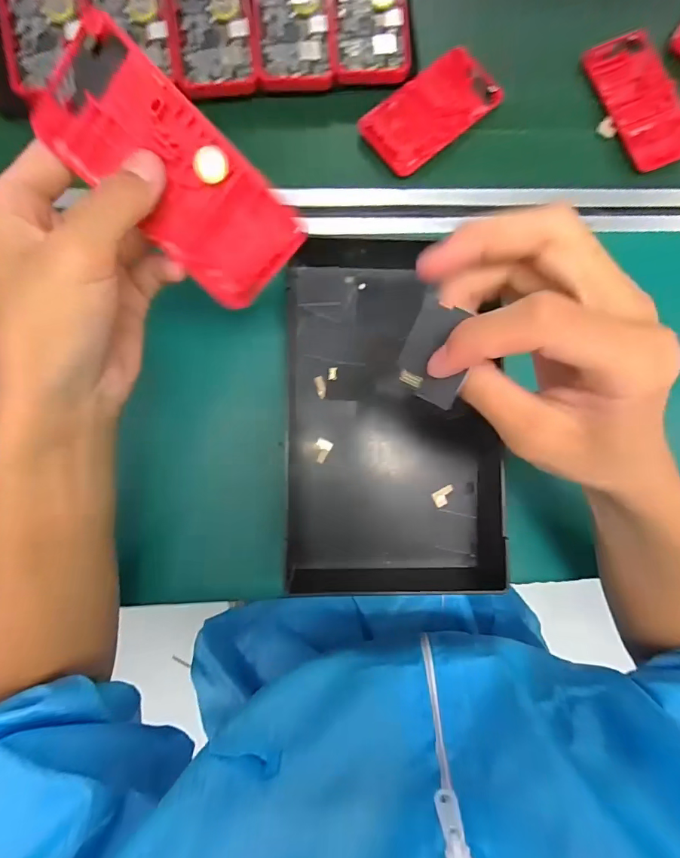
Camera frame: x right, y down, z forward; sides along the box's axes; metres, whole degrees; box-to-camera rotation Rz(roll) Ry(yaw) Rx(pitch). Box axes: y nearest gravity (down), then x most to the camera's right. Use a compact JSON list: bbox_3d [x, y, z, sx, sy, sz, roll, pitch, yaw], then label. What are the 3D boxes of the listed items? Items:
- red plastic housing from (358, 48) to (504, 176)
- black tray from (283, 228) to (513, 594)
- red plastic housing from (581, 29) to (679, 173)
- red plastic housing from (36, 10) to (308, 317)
[{"bbox_3d":[0.078,-0.272,0.366,0.121,0.014,0.061,-40,90,-3],"label":"red plastic housing"},{"bbox_3d":[0.045,-0.008,0.351,0.174,0.025,0.282,-1,88,-2],"label":"black tray"},{"bbox_3d":[0.265,-0.289,0.377,0.064,0.010,0.120,-27,89,-3],"label":"red plastic housing"},{"bbox_3d":[-0.079,-0.120,0.211,0.062,0.008,0.122,-39,117,22],"label":"red plastic housing"}]

